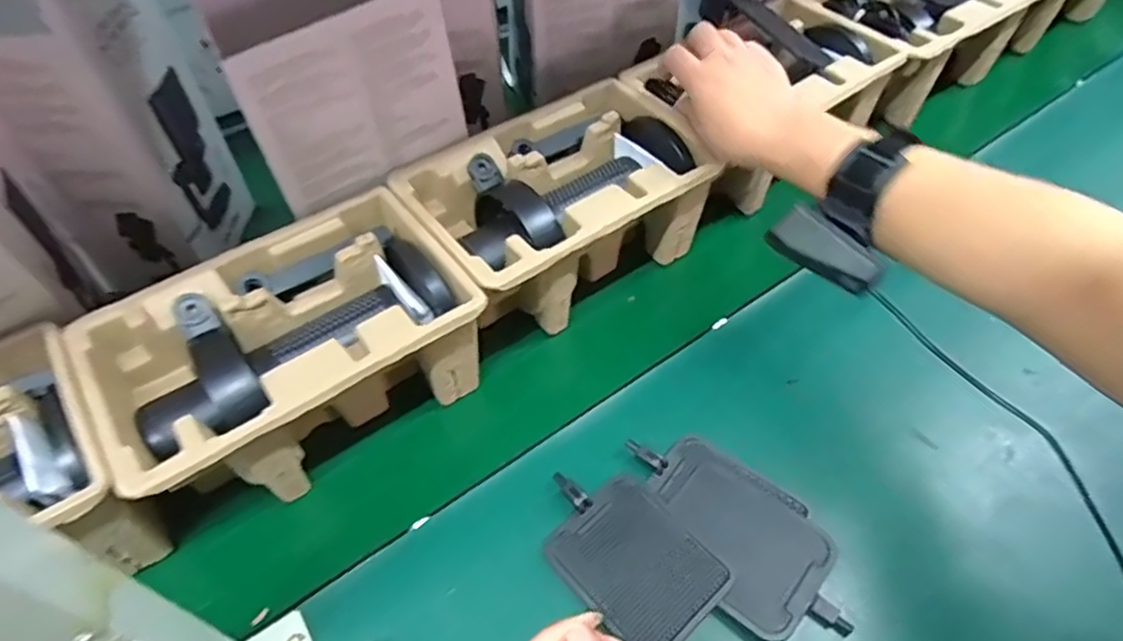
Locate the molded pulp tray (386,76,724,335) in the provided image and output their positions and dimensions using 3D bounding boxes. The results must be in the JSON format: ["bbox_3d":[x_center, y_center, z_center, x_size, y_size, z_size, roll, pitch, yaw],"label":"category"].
[{"bbox_3d":[0.003,-0.087,0.537,0.228,0.104,0.149,-31,54,-20],"label":"molded pulp tray"}]

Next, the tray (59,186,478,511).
[{"bbox_3d":[-0.177,0.024,0.452,0.221,0.106,0.144,-32,54,-20],"label":"tray"}]

